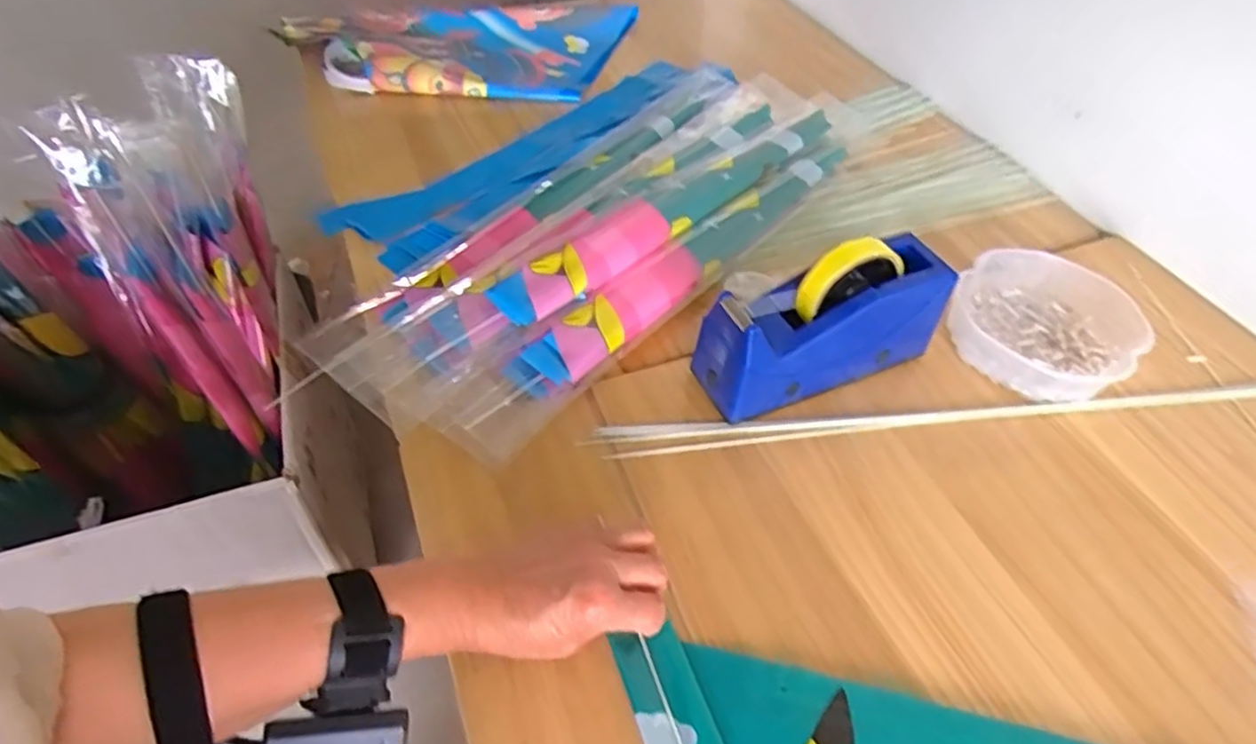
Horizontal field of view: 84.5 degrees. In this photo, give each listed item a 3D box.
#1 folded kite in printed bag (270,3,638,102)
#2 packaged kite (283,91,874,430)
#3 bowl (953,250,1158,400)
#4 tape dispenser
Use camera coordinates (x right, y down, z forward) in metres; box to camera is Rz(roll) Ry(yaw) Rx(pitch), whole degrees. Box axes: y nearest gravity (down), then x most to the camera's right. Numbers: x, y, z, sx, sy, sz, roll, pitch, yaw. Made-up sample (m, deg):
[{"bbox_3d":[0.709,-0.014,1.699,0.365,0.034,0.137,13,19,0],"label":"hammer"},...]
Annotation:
[{"bbox_3d":[-0.205,-0.453,0.953,0.482,0.033,0.255,-13,51,-17],"label":"folded kite in printed bag"},{"bbox_3d":[0.071,-0.108,0.663,0.071,0.037,0.575,36,55,25],"label":"packaged kite"},{"bbox_3d":[0.371,-0.044,0.618,0.147,0.049,0.137,2,48,-2],"label":"bowl"},{"bbox_3d":[0.158,-0.040,0.549,0.194,0.122,0.061,-15,51,-17],"label":"tape dispenser"}]

